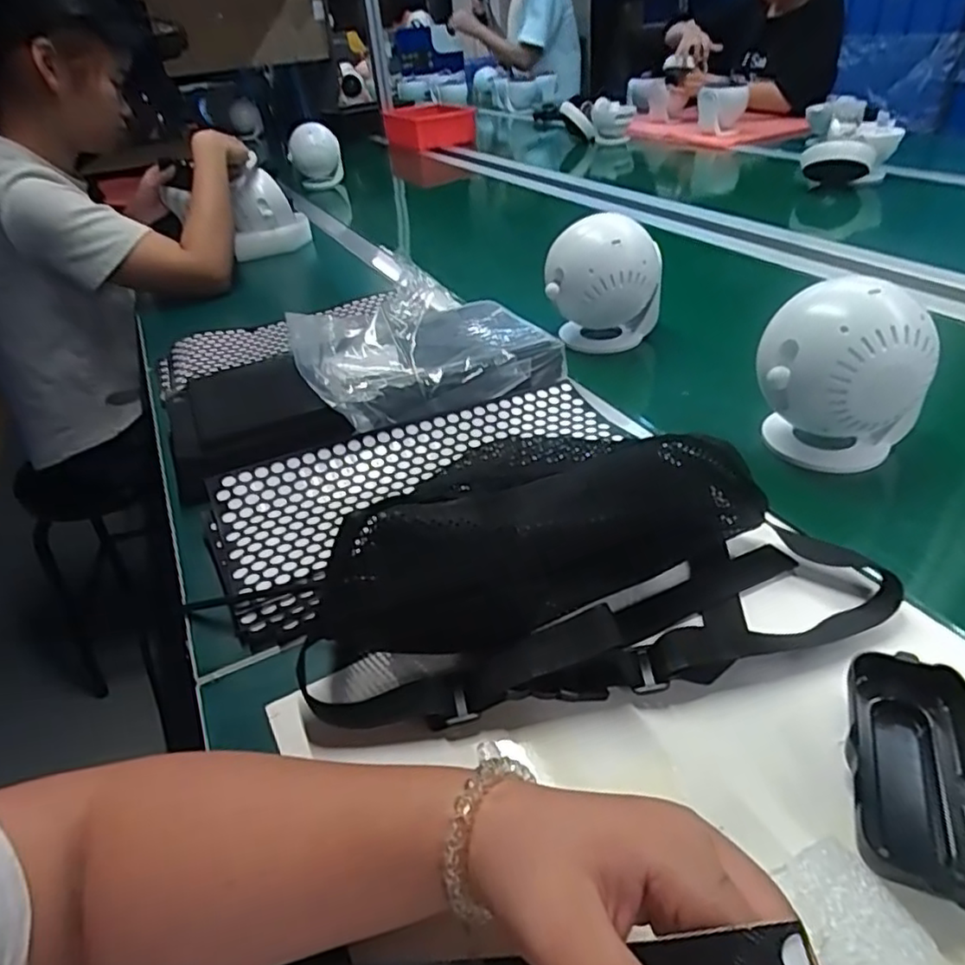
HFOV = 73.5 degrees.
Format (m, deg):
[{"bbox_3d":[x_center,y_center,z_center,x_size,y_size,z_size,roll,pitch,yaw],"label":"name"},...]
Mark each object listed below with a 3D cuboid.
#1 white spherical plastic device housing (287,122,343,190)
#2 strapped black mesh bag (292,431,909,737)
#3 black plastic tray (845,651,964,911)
[{"bbox_3d":[-0.410,-0.797,1.582,0.129,0.126,0.128,-13,36,-8],"label":"white spherical plastic device housing"},{"bbox_3d":[0.063,0.042,0.382,0.336,0.081,0.153,-8,36,-2],"label":"strapped black mesh bag"},{"bbox_3d":[0.196,0.129,0.288,0.050,0.024,0.106,8,38,20],"label":"black plastic tray"}]

